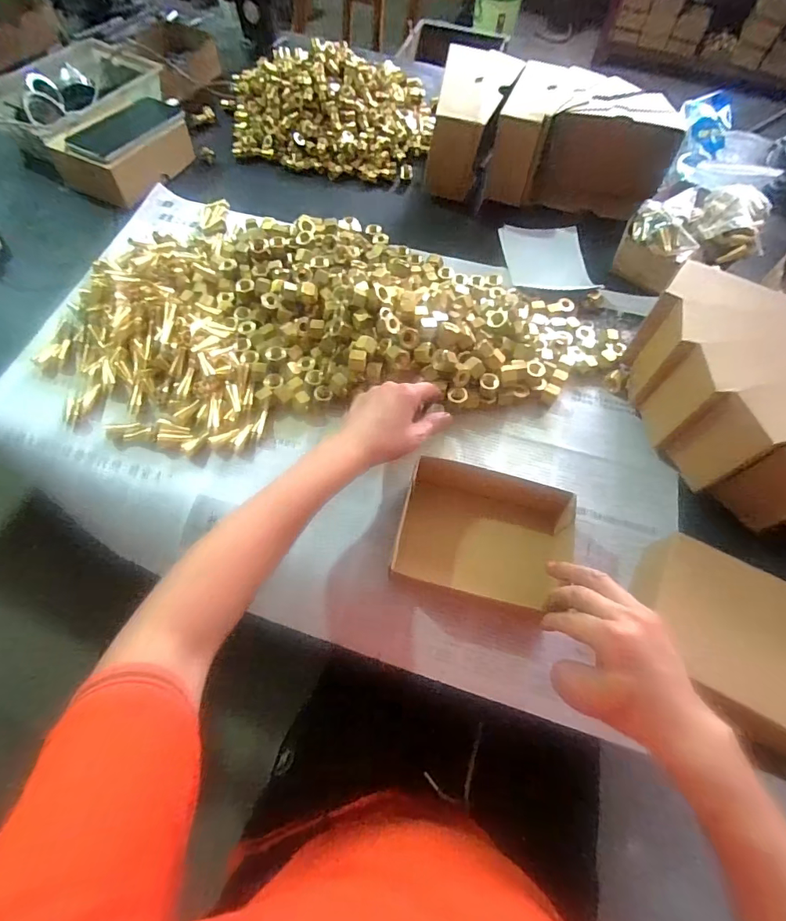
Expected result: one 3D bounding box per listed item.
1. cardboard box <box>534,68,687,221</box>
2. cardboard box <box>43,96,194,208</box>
[{"bbox_3d":[0.308,-0.452,0.638,0.166,0.114,0.151,22,66,9],"label":"cardboard box"},{"bbox_3d":[-0.393,-0.476,0.671,0.109,0.054,0.196,28,67,12],"label":"cardboard box"}]

